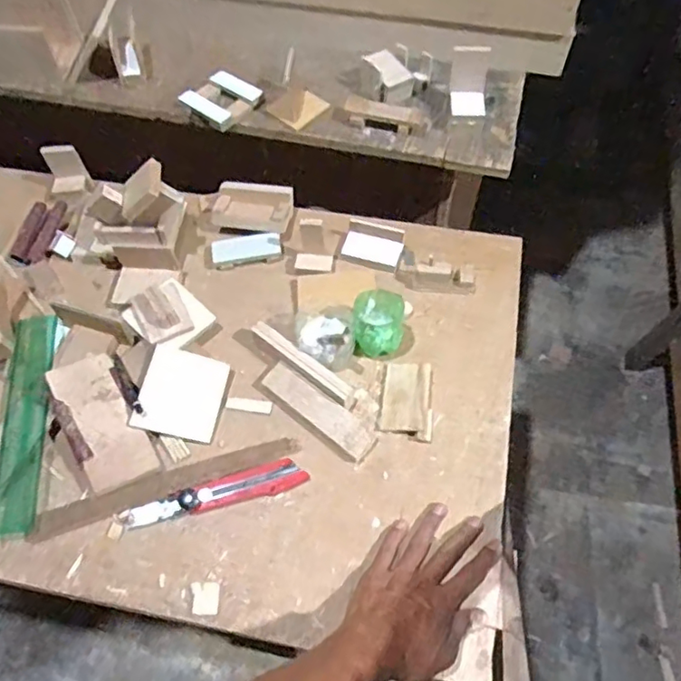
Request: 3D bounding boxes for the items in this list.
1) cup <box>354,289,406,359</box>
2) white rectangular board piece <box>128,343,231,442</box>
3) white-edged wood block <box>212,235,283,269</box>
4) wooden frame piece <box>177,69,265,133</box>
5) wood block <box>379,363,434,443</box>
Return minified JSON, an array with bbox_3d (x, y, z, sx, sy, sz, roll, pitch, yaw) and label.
[{"bbox_3d":[0.045,-0.025,0.688,0.056,0.063,0.057,-1,58,1],"label":"cup"},{"bbox_3d":[-0.175,0.060,0.668,0.087,0.005,0.095,16,65,-8],"label":"white rectangular board piece"},{"bbox_3d":[-0.119,-0.114,0.774,0.088,0.017,0.035,-10,58,-4],"label":"white-edged wood block"},{"bbox_3d":[-0.176,-0.362,0.905,0.096,0.018,0.091,38,68,18],"label":"wooden frame piece"},{"bbox_3d":[0.076,0.065,0.670,0.057,0.012,0.089,6,59,6],"label":"wood block"}]

